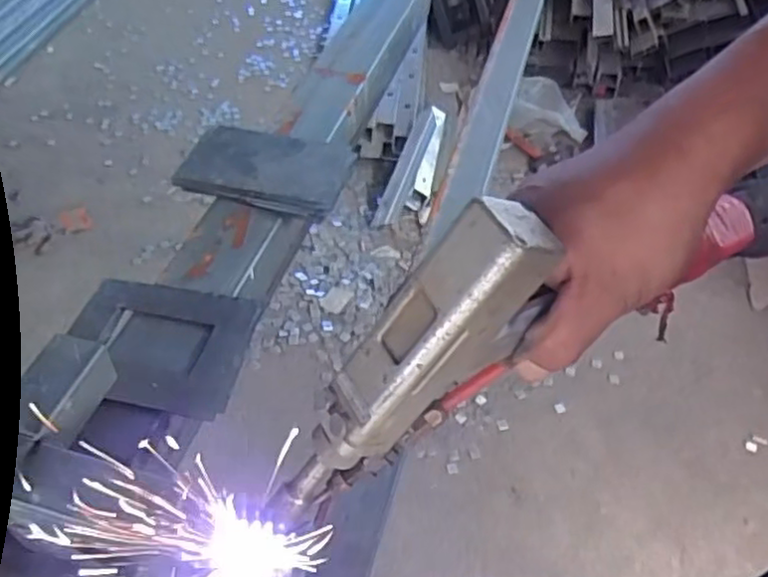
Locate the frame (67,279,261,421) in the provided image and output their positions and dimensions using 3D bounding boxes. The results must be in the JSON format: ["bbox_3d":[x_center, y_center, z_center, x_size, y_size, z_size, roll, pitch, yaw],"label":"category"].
[{"bbox_3d":[-0.197,0.045,0.581,0.153,0.017,0.127,7,48,5],"label":"frame"}]

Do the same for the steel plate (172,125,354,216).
[{"bbox_3d":[-0.122,-0.133,0.725,0.165,0.018,0.112,14,51,6],"label":"steel plate"}]

